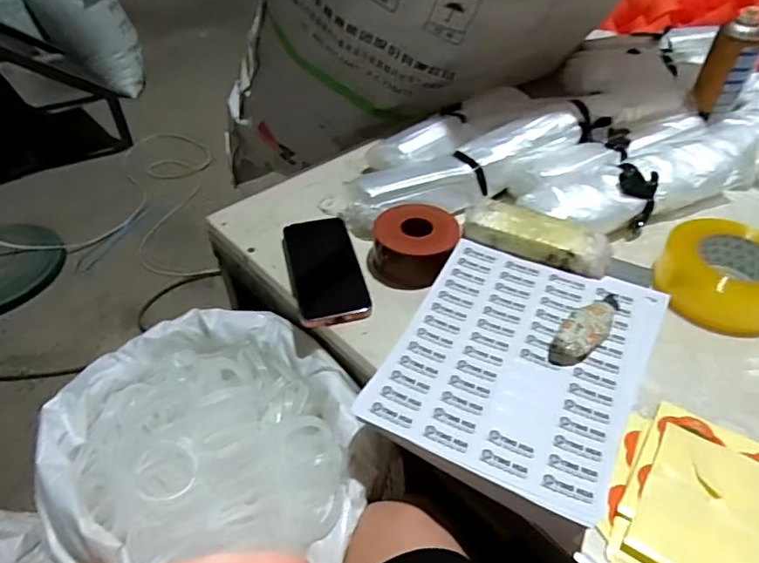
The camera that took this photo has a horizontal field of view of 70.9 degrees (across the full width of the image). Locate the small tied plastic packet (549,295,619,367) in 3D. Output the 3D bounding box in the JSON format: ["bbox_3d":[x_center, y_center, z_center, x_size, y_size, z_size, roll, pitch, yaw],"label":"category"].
[{"bbox_3d":[0.199,0.040,0.506,0.035,0.018,0.112,30,51,28],"label":"small tied plastic packet"}]

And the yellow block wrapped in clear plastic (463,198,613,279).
[{"bbox_3d":[0.175,-0.051,0.596,0.159,0.029,0.061,19,46,19],"label":"yellow block wrapped in clear plastic"}]

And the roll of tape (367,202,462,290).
[{"bbox_3d":[0.040,-0.040,0.623,0.098,0.052,0.112,10,44,10],"label":"roll of tape"}]

